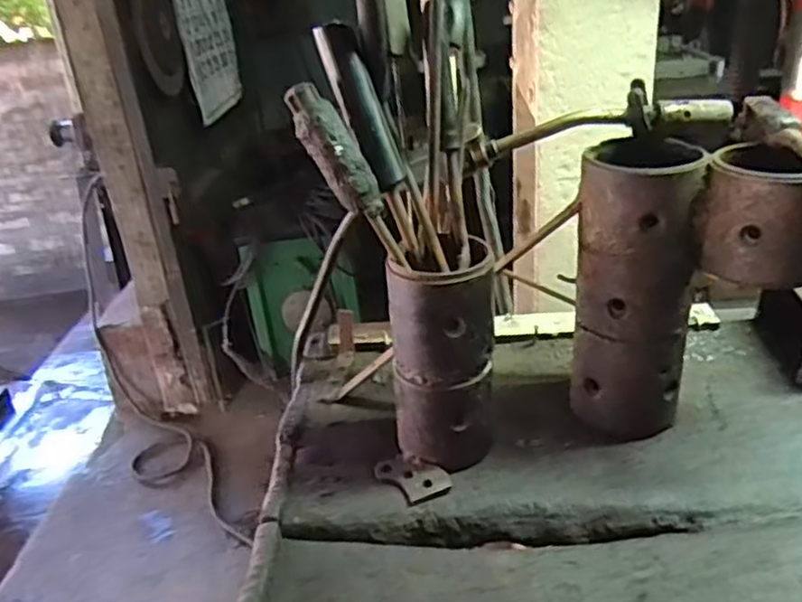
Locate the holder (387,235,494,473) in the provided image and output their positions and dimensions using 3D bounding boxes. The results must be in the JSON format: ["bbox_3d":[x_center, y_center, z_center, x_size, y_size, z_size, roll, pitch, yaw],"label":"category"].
[{"bbox_3d":[0.036,0.052,0.563,0.085,0.183,0.065,-4,27,4],"label":"holder"}]

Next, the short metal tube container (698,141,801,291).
[{"bbox_3d":[0.265,-0.063,0.502,0.089,0.084,0.083,9,31,26],"label":"short metal tube container"}]

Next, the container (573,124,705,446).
[{"bbox_3d":[0.189,-0.003,0.576,0.089,0.236,0.091,2,28,15],"label":"container"}]

